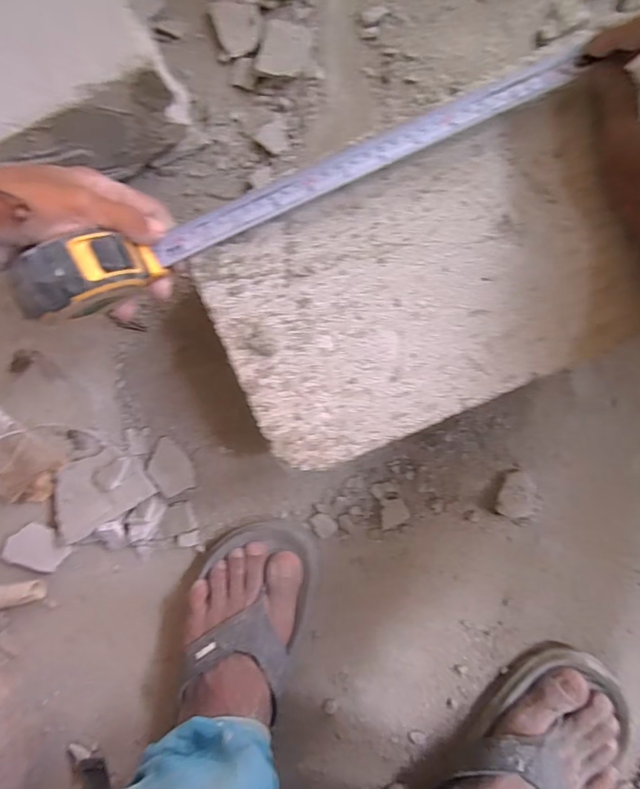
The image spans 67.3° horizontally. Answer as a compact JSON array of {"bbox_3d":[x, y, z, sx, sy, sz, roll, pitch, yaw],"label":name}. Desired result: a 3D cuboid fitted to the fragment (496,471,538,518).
[{"bbox_3d":[0.175,0.088,0.427,0.034,0.011,0.039,-3,93,7],"label":"fragment"}]

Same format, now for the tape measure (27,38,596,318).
[{"bbox_3d":[-0.011,-0.138,0.323,0.380,0.063,0.040,-25,90,-3],"label":"tape measure"}]

